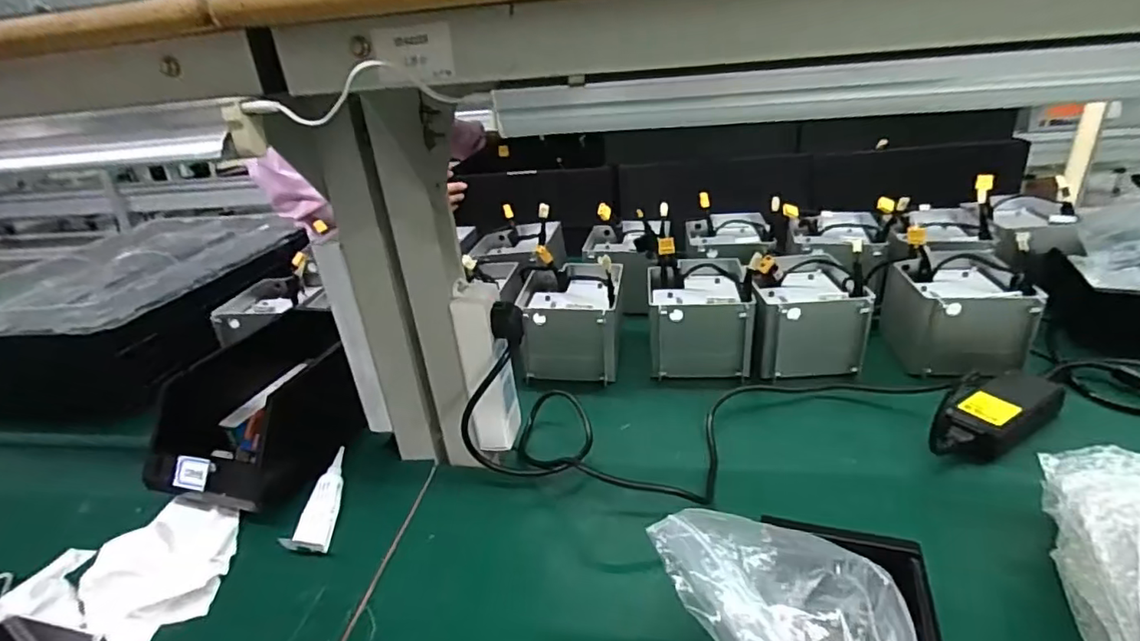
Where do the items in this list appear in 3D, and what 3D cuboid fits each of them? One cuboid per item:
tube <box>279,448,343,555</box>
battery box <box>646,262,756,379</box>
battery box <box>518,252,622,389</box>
[{"bbox_3d":[-0.245,0.175,0.566,0.034,0.015,0.123,-8,26,-4],"label":"tube"},{"bbox_3d":[0.169,-0.012,0.766,0.126,0.089,0.149,-3,26,7],"label":"battery box"},{"bbox_3d":[0.003,-0.004,0.783,0.131,0.094,0.163,1,27,8],"label":"battery box"}]

